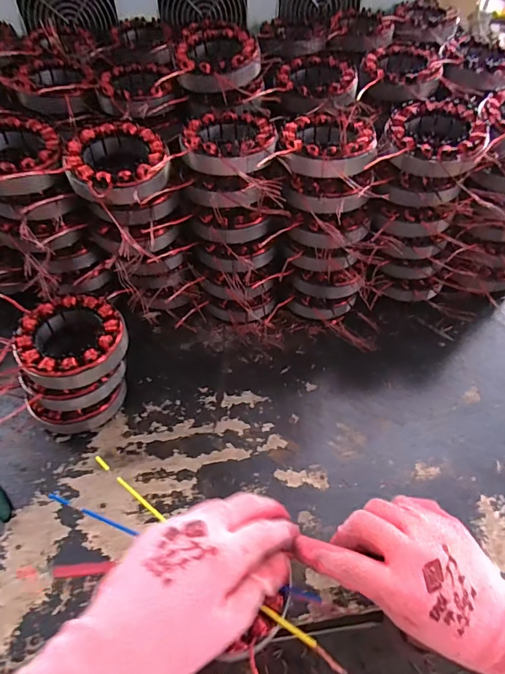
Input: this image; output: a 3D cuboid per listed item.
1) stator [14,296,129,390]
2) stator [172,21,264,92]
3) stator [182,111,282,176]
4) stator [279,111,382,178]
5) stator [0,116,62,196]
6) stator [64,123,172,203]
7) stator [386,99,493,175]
[{"bbox_3d":[-0.154,0.006,0.378,0.091,0.038,0.087,0,52,-1],"label":"stator"},{"bbox_3d":[-0.036,-0.283,0.448,0.081,0.034,0.099,-10,53,-8],"label":"stator"},{"bbox_3d":[-0.019,-0.181,0.401,0.085,0.026,0.083,0,52,-1],"label":"stator"},{"bbox_3d":[0.070,-0.178,0.399,0.083,0.025,0.090,13,53,9],"label":"stator"},{"bbox_3d":[-0.209,-0.155,0.378,0.081,0.030,0.098,-23,56,-18],"label":"stator"},{"bbox_3d":[-0.120,-0.154,0.385,0.083,0.025,0.087,-22,56,-17],"label":"stator"},{"bbox_3d":[0.168,-0.183,0.401,0.083,0.033,0.091,13,53,9],"label":"stator"}]

